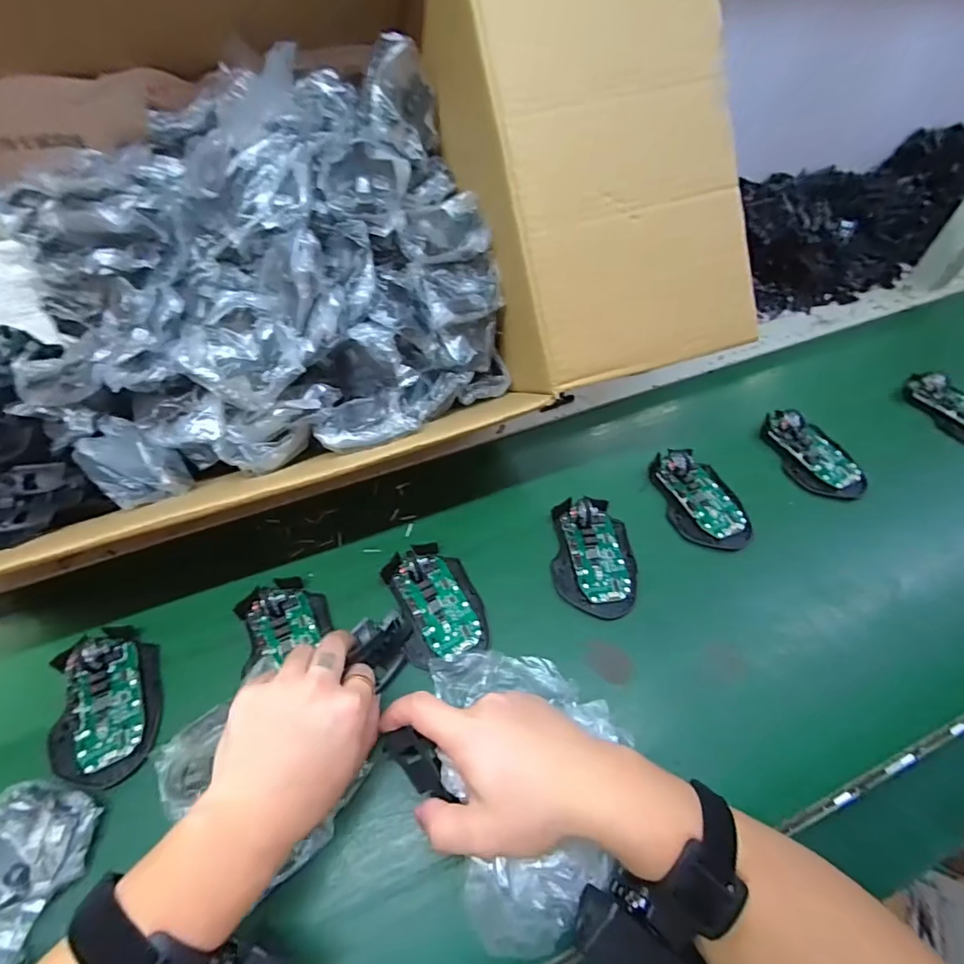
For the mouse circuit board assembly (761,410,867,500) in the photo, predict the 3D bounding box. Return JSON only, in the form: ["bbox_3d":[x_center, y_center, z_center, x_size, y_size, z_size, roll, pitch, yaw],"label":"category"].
[{"bbox_3d":[0.351,-0.033,0.530,0.063,0.029,0.114,-10,55,-7],"label":"mouse circuit board assembly"}]

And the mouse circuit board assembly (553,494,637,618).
[{"bbox_3d":[0.102,0.062,0.455,0.071,0.030,0.111,2,54,2],"label":"mouse circuit board assembly"}]

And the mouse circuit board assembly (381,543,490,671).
[{"bbox_3d":[-0.039,0.099,0.428,0.071,0.026,0.103,-17,56,-11],"label":"mouse circuit board assembly"}]

